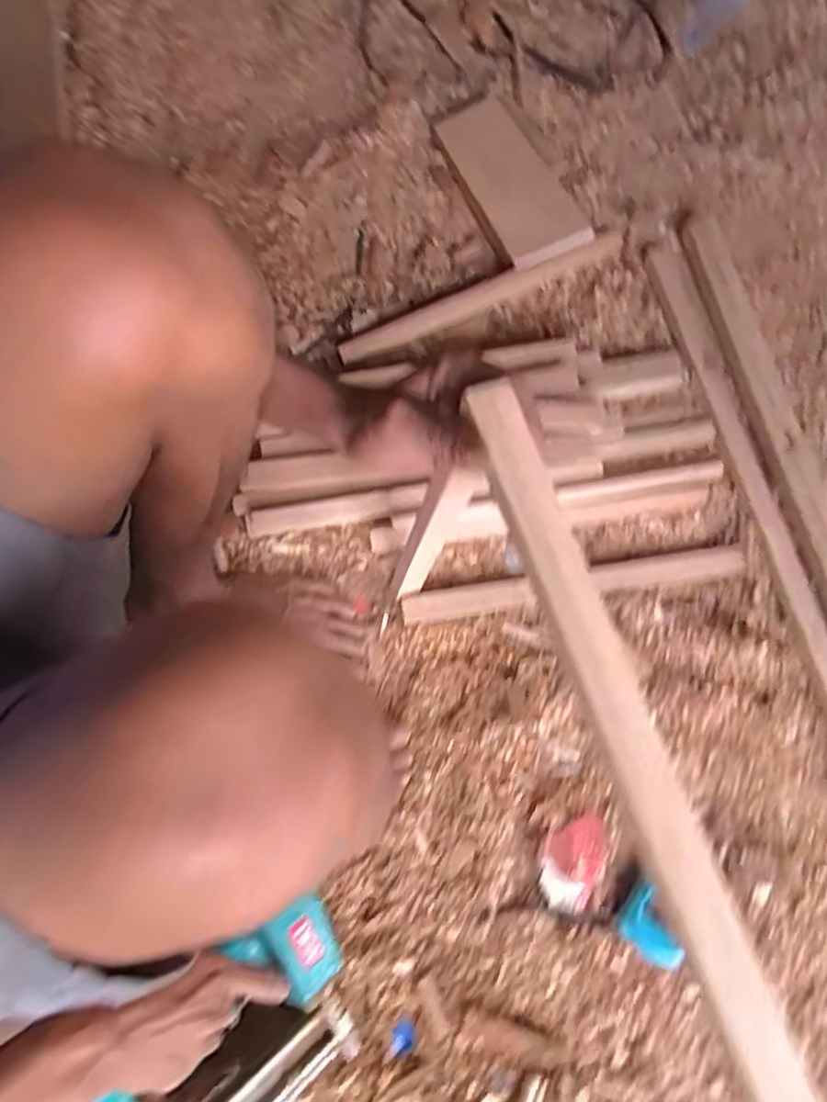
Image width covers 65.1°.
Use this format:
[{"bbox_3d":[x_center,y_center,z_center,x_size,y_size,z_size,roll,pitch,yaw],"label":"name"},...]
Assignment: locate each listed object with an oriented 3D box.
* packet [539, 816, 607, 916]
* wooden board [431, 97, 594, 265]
[{"bbox_3d":[0.141,0.273,0.569,0.053,0.015,0.081,34,77,9],"label":"packet"},{"bbox_3d":[0.112,-0.447,0.771,0.106,0.021,0.246,-23,75,-6],"label":"wooden board"}]

